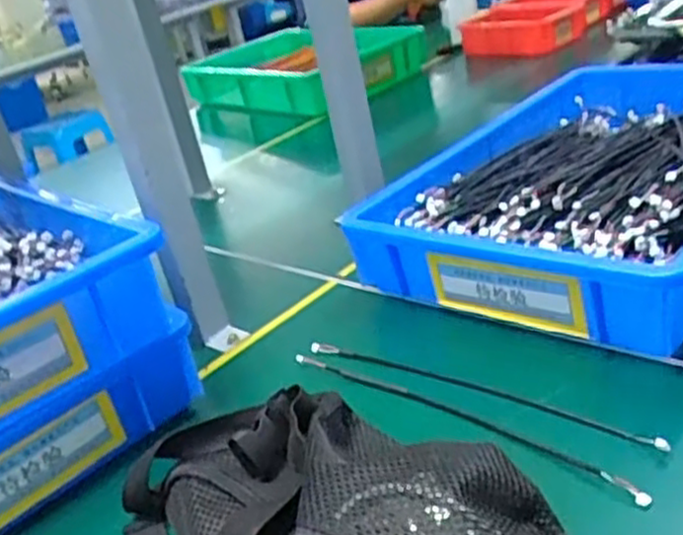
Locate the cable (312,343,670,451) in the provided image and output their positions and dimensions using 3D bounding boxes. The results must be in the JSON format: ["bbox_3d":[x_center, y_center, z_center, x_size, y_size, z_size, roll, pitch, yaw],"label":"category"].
[{"bbox_3d":[0.085,0.081,0.512,0.272,0.008,0.018,10,25,41],"label":"cable"}]

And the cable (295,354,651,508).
[{"bbox_3d":[0.069,0.096,0.495,0.018,0.010,0.279,-23,24,-39],"label":"cable"}]

